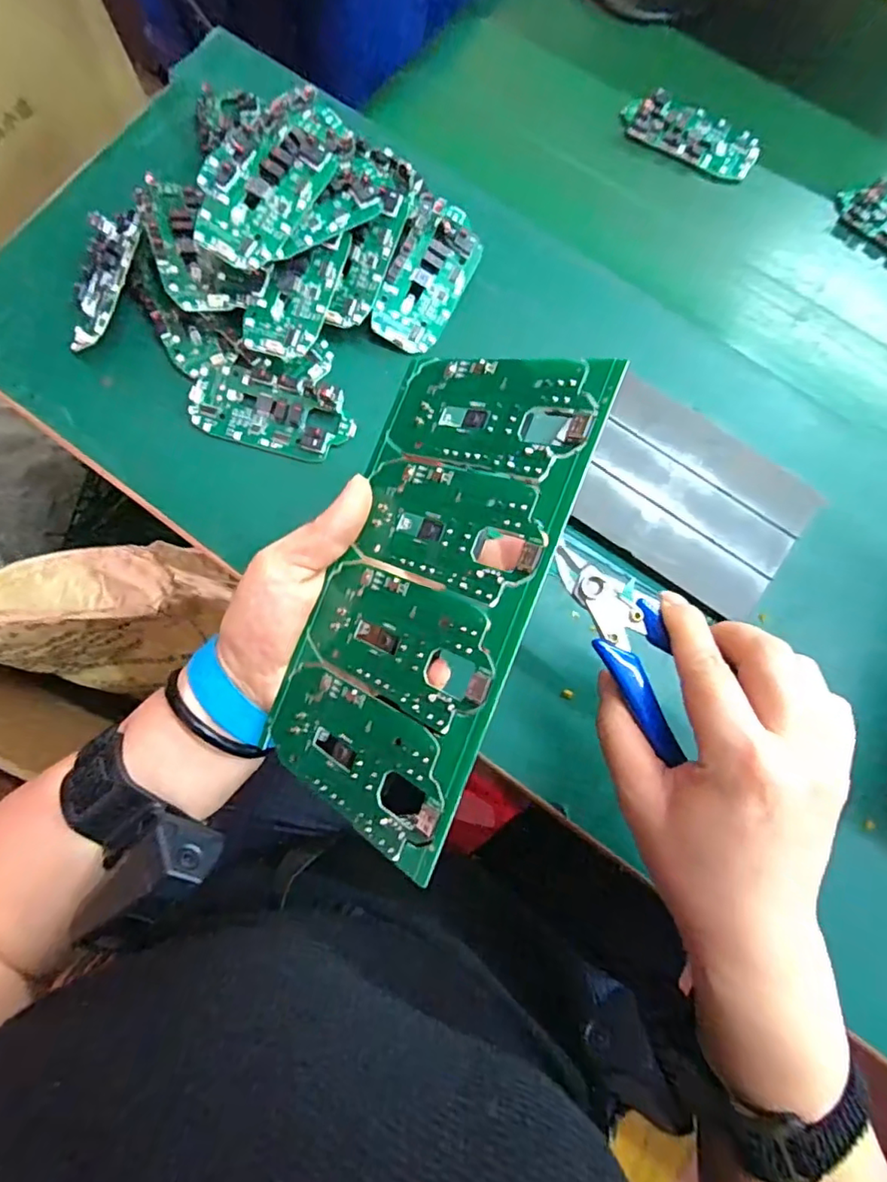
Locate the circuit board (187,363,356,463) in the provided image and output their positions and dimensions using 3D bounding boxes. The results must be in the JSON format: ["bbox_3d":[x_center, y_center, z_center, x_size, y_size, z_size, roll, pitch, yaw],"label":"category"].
[{"bbox_3d":[-0.106,-0.110,0.349,0.099,0.019,0.044,15,77,2],"label":"circuit board"}]

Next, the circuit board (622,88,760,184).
[{"bbox_3d":[0.178,-0.330,0.413,0.097,0.017,0.043,26,77,5],"label":"circuit board"}]

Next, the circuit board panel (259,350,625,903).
[{"bbox_3d":[-0.009,-0.003,0.228,0.105,0.004,0.189,19,88,40],"label":"circuit board panel"}]

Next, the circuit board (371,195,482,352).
[{"bbox_3d":[-0.009,-0.201,0.368,0.047,0.006,0.096,23,88,-18],"label":"circuit board"}]

